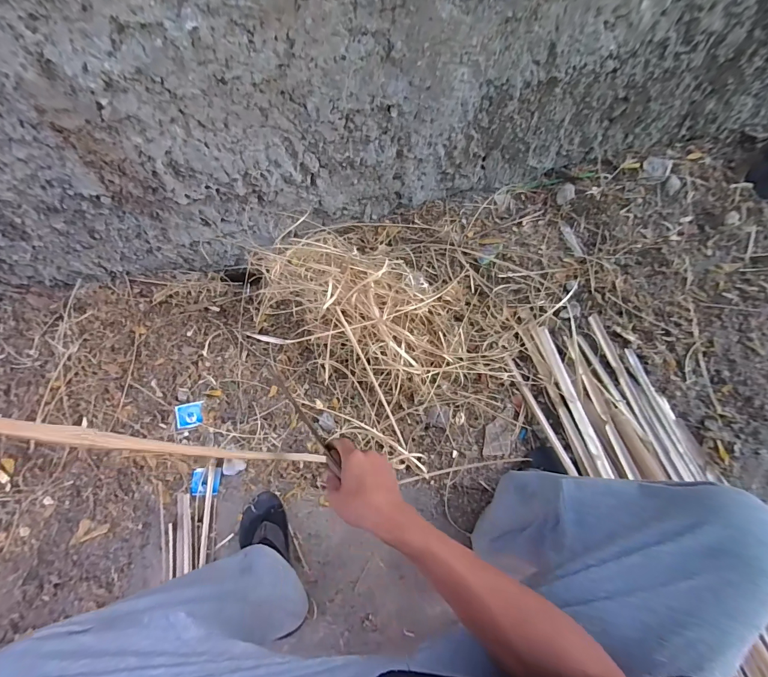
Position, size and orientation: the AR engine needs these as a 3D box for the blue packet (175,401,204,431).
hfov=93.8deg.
[{"bbox_3d":[-0.477,0.190,0.883,0.064,0.004,0.058,-11,81,-12],"label":"blue packet"}]

